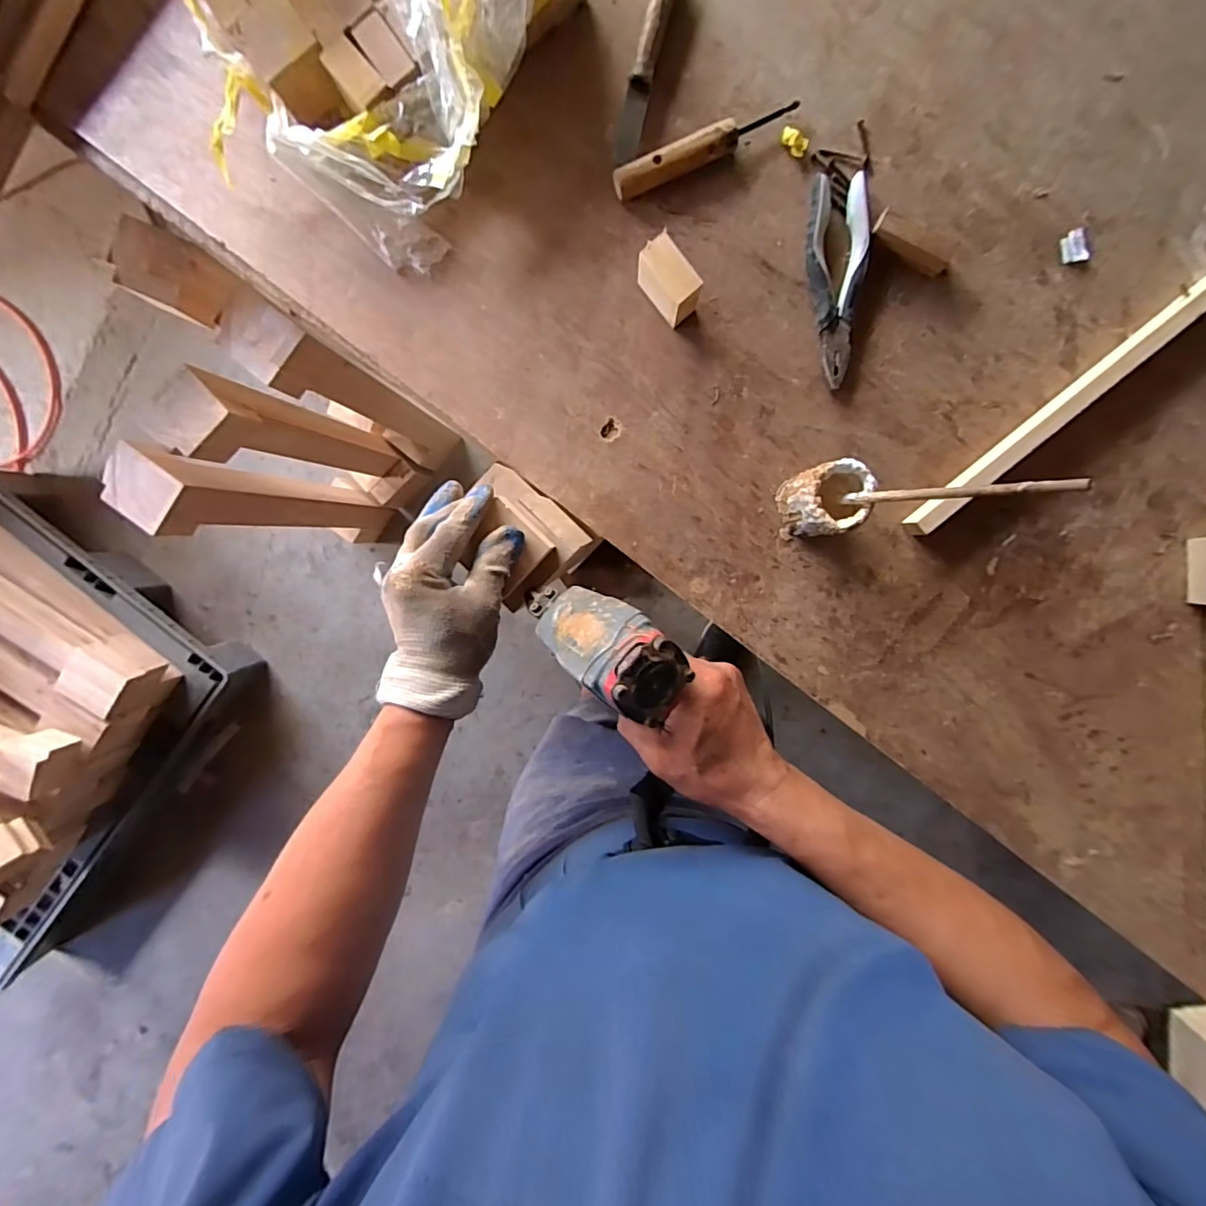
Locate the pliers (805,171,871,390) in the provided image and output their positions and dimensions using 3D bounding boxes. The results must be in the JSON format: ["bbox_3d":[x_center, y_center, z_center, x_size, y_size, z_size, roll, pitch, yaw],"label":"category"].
[{"bbox_3d":[0.231,-0.318,0.528,0.055,0.015,0.187,1,98,3],"label":"pliers"}]

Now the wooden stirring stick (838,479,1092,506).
[{"bbox_3d":[0.273,-0.088,0.428,0.006,0.190,0.010,-1,97,-26],"label":"wooden stirring stick"}]

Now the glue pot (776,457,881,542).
[{"bbox_3d":[0.215,-0.099,0.523,0.068,0.088,0.069,-8,97,5],"label":"glue pot"}]

